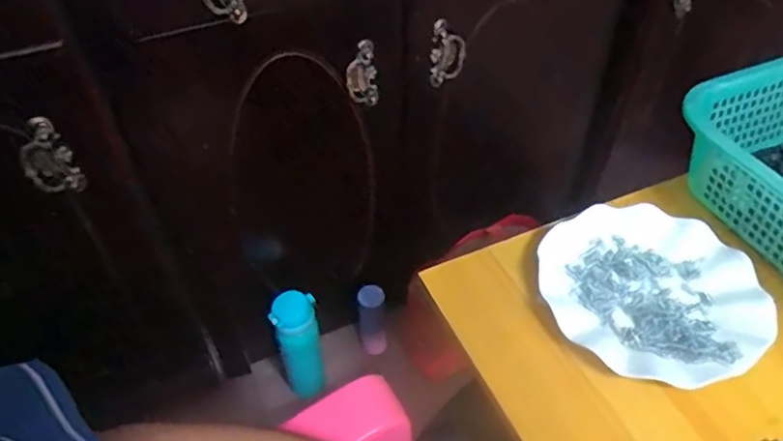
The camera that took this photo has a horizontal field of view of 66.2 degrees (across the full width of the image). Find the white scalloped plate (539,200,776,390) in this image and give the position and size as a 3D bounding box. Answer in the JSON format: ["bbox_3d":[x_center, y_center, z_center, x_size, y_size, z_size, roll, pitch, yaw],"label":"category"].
[{"bbox_3d":[0.223,0.058,0.521,0.180,0.021,0.172,0,47,0],"label":"white scalloped plate"}]

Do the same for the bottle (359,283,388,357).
[{"bbox_3d":[-0.031,0.161,0.994,0.047,0.149,0.046,-3,47,-3],"label":"bottle"}]

